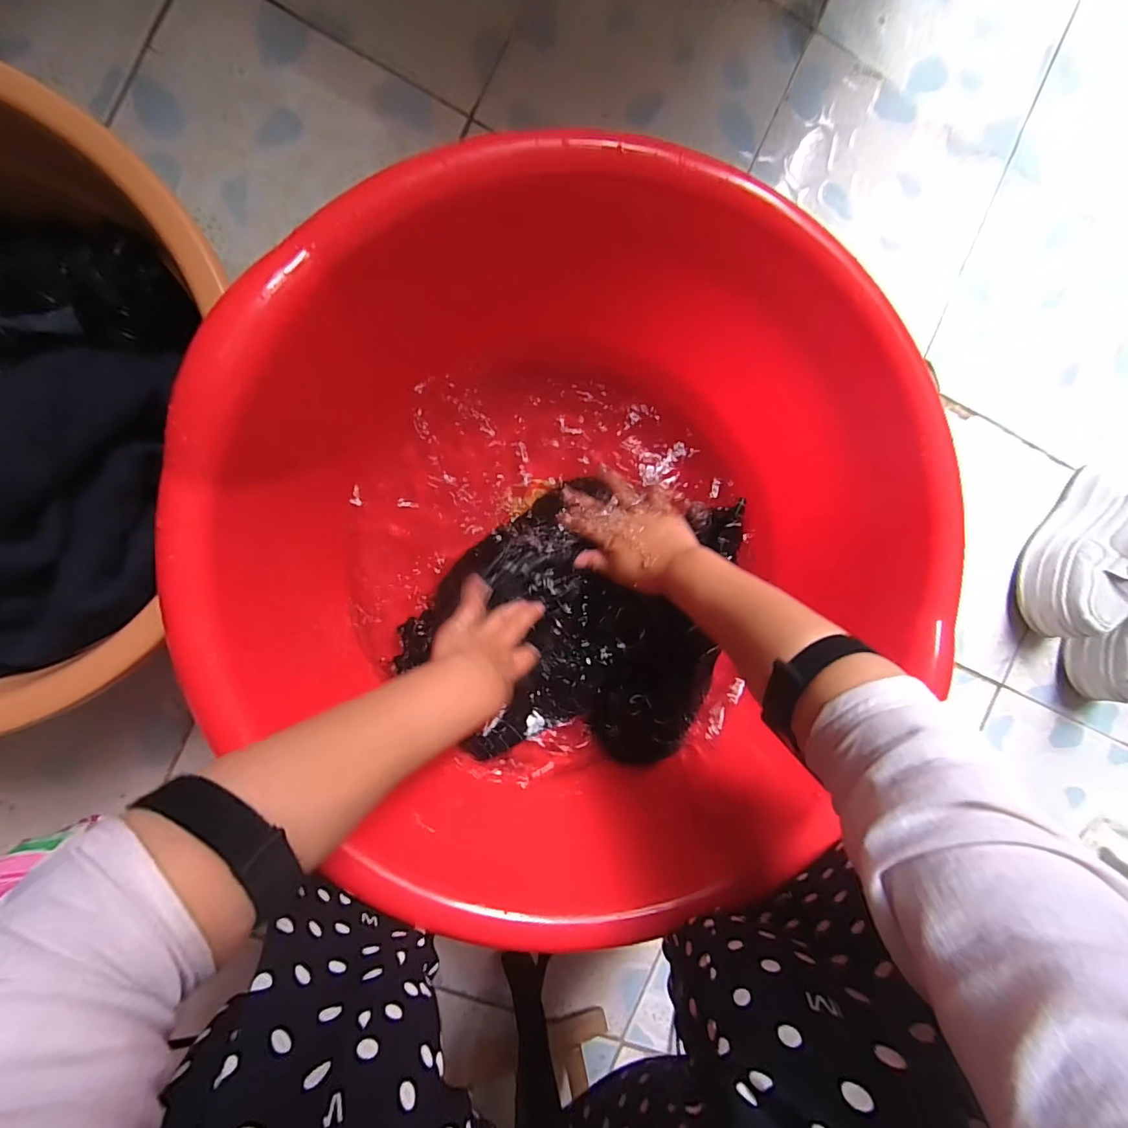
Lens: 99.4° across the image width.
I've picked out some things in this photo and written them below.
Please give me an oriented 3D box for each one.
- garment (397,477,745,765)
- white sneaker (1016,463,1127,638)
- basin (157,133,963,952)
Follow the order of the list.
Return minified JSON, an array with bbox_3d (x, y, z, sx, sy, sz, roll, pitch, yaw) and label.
[{"bbox_3d":[0.009,0.058,0.486,0.315,0.071,0.282,11,91,-8],"label":"garment"},{"bbox_3d":[0.666,-0.013,0.573,0.096,0.116,0.222,27,89,-8],"label":"white sneaker"},{"bbox_3d":[0.009,-0.017,0.437,0.522,0.221,0.523,0,93,-7],"label":"basin"}]

